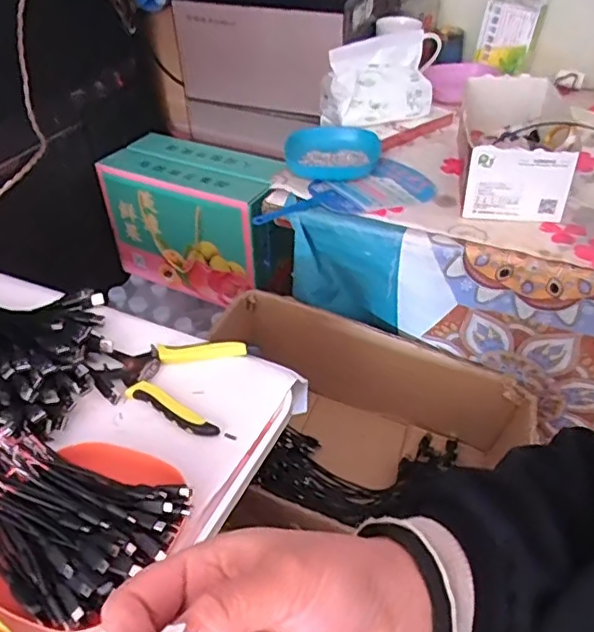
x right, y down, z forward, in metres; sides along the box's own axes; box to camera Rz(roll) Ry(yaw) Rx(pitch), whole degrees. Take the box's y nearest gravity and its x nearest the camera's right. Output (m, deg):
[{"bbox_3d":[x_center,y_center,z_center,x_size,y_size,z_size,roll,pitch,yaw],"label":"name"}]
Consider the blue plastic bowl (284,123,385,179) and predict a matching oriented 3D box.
[{"bbox_3d":[0.053,-0.243,0.881,0.135,0.033,0.141,-1,41,1],"label":"blue plastic bowl"}]

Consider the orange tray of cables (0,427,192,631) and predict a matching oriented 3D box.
[{"bbox_3d":[-0.176,0.144,0.438,0.184,0.049,0.138,17,44,21],"label":"orange tray of cables"}]

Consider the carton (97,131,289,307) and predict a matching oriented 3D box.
[{"bbox_3d":[-0.176,-0.183,1.126,0.331,0.226,0.176,21,46,24],"label":"carton"}]

